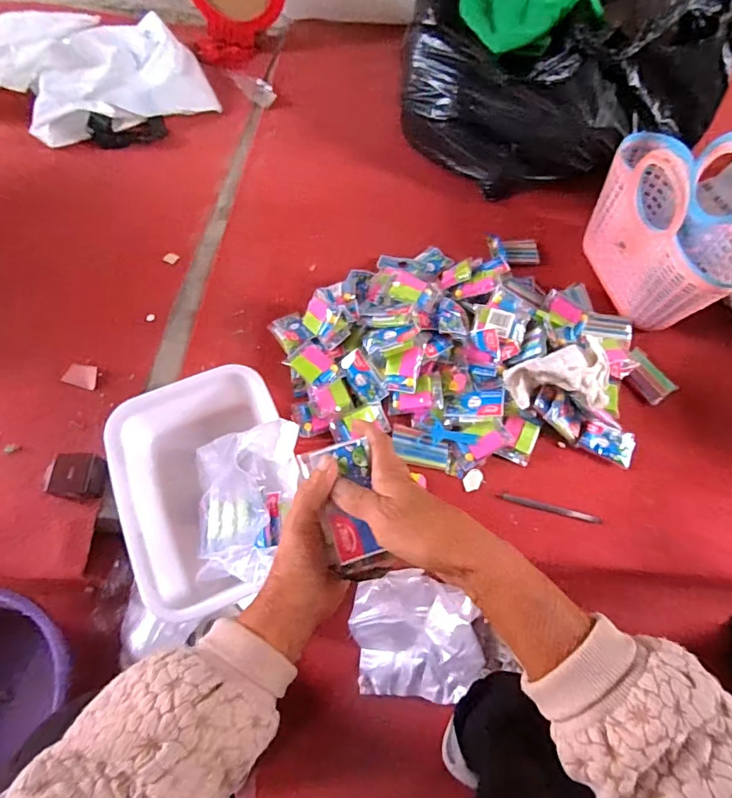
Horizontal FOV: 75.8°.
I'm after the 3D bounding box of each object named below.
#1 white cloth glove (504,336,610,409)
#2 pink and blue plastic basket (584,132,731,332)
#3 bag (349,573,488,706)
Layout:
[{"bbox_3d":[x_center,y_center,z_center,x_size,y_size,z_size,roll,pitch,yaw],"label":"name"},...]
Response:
[{"bbox_3d":[0.274,-0.022,0.647,0.136,0.058,0.093,-19,67,-11],"label":"white cloth glove"},{"bbox_3d":[0.444,-0.259,0.702,0.115,0.215,0.283,-12,66,-7],"label":"pink and blue plastic basket"},{"bbox_3d":[0.071,0.356,0.710,0.186,0.083,0.171,5,65,1],"label":"bag"}]

